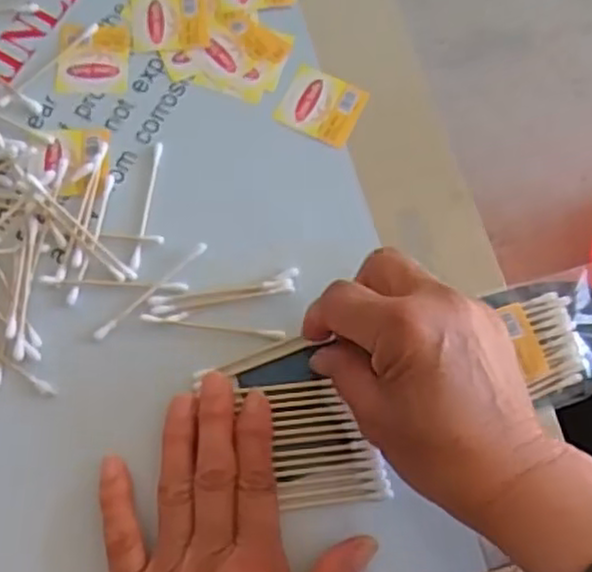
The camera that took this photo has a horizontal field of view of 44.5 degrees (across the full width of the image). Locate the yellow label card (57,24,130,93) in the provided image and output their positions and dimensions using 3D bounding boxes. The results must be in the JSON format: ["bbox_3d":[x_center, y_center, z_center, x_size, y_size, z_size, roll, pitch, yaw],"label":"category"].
[{"bbox_3d":[-0.114,-0.129,0.407,0.039,0.004,0.042,1,73,-2],"label":"yellow label card"}]

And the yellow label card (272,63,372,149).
[{"bbox_3d":[0.015,-0.102,0.405,0.042,0.004,0.038,25,73,6],"label":"yellow label card"}]

